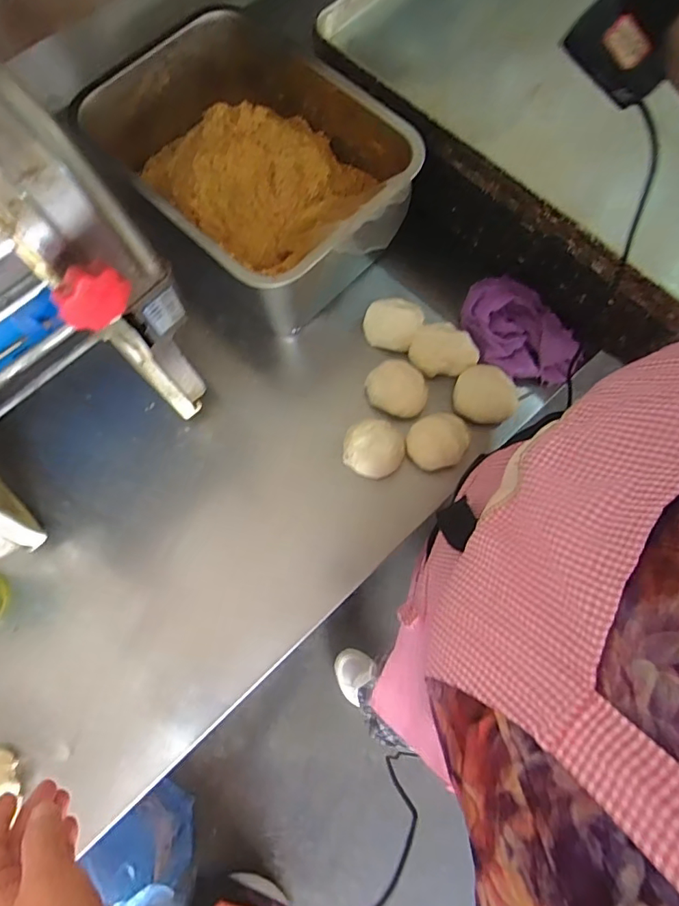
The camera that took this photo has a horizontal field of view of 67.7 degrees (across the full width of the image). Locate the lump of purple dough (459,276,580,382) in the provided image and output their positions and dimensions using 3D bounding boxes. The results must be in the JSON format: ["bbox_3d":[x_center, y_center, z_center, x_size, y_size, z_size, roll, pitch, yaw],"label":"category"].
[{"bbox_3d":[0.224,-0.153,0.628,0.162,0.041,0.112,37,77,10],"label":"lump of purple dough"}]

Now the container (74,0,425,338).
[{"bbox_3d":[-0.093,-0.324,0.622,0.383,0.190,0.259,42,78,12],"label":"container"}]

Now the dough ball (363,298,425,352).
[{"bbox_3d":[0.067,-0.162,0.633,0.072,0.038,0.056,17,74,5],"label":"dough ball"}]

